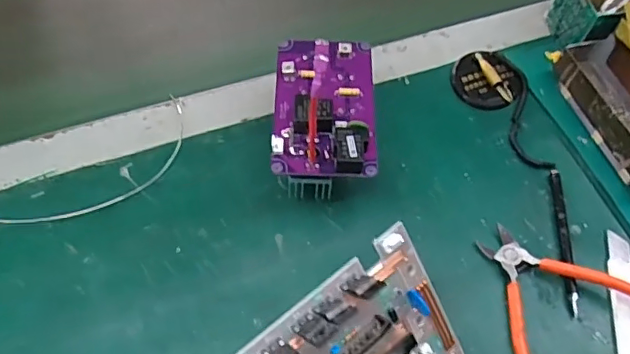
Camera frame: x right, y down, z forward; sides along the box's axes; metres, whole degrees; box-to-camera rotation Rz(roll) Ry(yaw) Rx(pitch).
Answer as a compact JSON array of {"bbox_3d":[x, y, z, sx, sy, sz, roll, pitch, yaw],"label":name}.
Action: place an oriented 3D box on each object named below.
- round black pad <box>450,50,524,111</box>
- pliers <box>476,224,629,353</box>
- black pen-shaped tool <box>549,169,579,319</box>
[{"bbox_3d":[0.174,-0.098,0.563,0.066,0.018,0.062,1,58,-2],"label":"round black pad"},{"bbox_3d":[0.183,0.097,0.439,0.128,0.026,0.132,-31,64,-20],"label":"pliers"},{"bbox_3d":[0.214,0.052,0.477,0.013,0.009,0.133,3,58,0],"label":"black pen-shaped tool"}]

